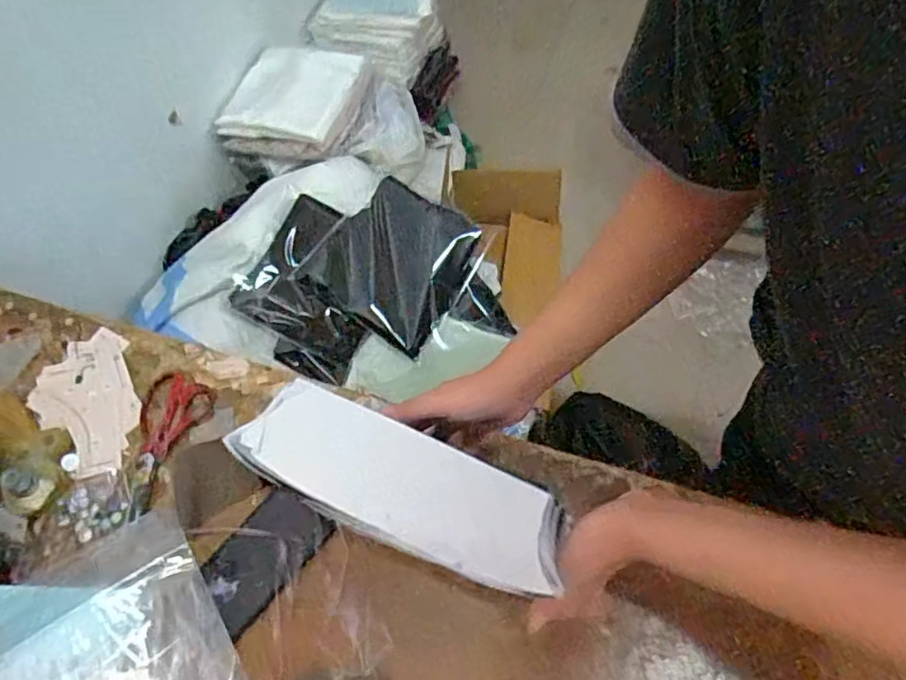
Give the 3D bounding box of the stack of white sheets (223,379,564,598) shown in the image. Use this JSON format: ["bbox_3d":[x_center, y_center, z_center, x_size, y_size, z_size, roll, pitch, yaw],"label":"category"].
[{"bbox_3d":[-0.046,0.111,0.475,0.263,0.022,0.090,21,65,17],"label":"stack of white sheets"}]

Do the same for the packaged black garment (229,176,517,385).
[{"bbox_3d":[-0.166,-0.121,1.190,0.464,0.144,0.330,-19,62,-4],"label":"packaged black garment"}]

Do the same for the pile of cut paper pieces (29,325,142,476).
[{"bbox_3d":[-0.428,0.075,0.713,0.111,0.013,0.173,-19,70,-10],"label":"pile of cut paper pieces"}]

